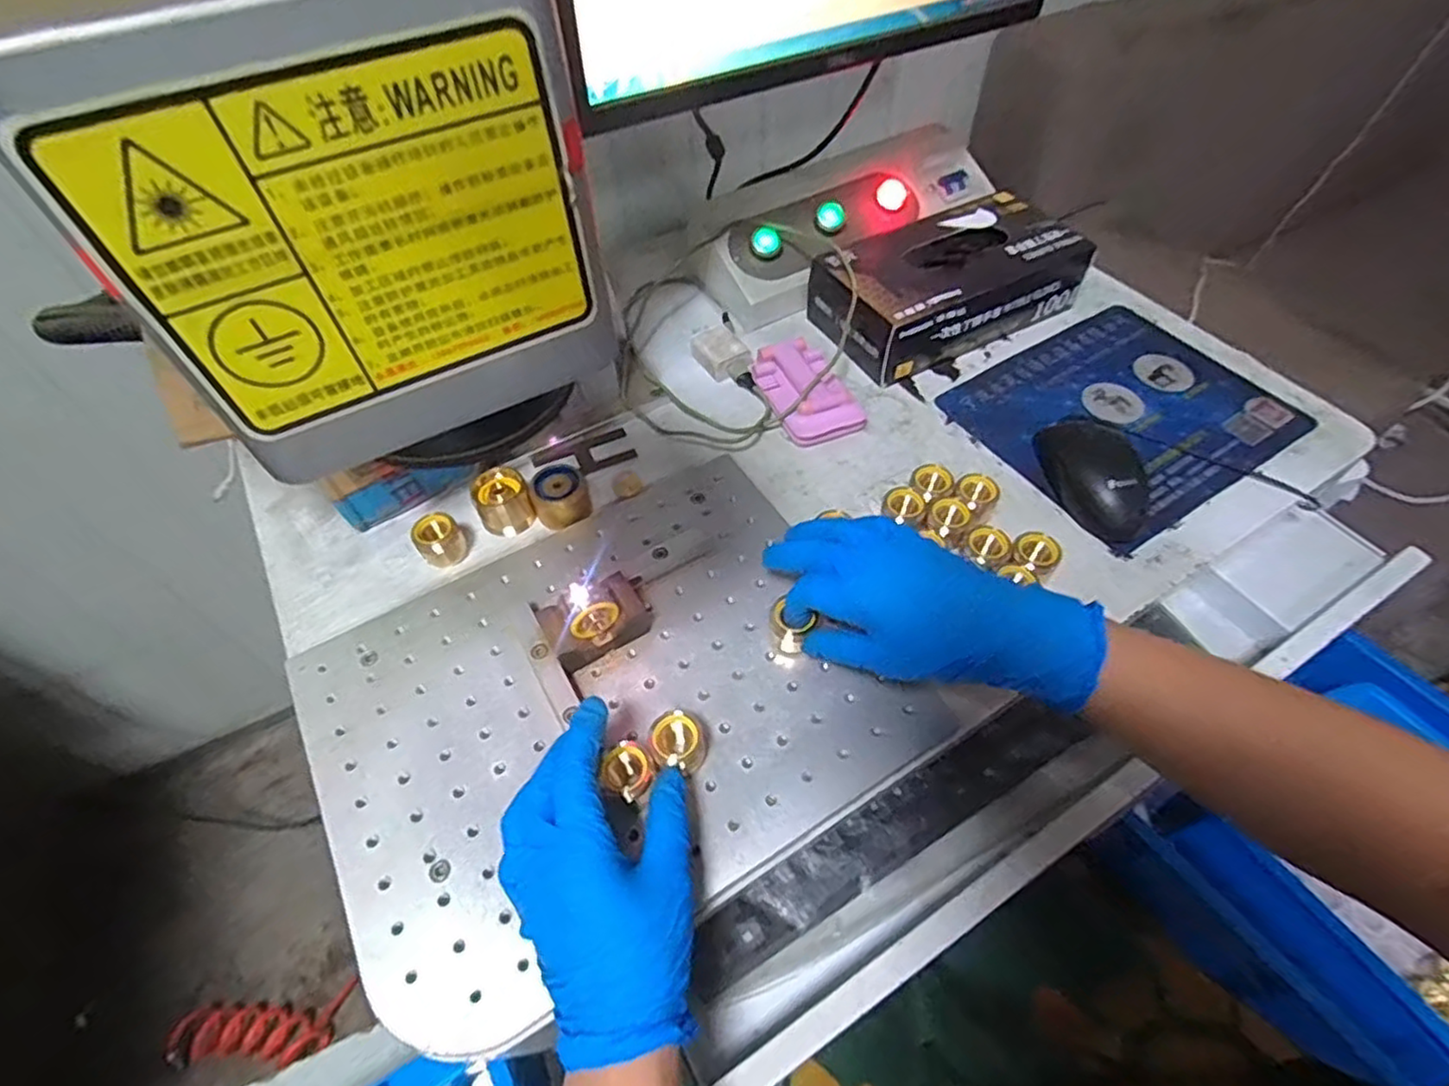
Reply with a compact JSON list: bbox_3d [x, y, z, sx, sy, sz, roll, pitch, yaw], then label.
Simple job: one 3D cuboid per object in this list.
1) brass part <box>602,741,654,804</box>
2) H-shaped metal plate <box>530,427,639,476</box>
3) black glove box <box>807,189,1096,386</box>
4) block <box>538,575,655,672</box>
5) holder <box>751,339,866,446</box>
[{"bbox_3d":[-0.053,0.125,0.373,0.026,0.015,0.026,0,92,-1],"label":"brass part"},{"bbox_3d":[-0.115,-0.071,0.552,0.079,0.005,0.039,-22,56,-13],"label":"H-shaped metal plate"},{"bbox_3d":[0.208,-0.241,0.625,0.229,0.074,0.120,-24,56,-14],"label":"black glove box"},{"bbox_3d":[-0.081,0.047,0.428,0.066,0.044,0.043,-25,56,-15],"label":"block"},{"bbox_3d":[0.071,-0.134,0.586,0.066,0.026,0.115,-19,55,-11],"label":"holder"}]

